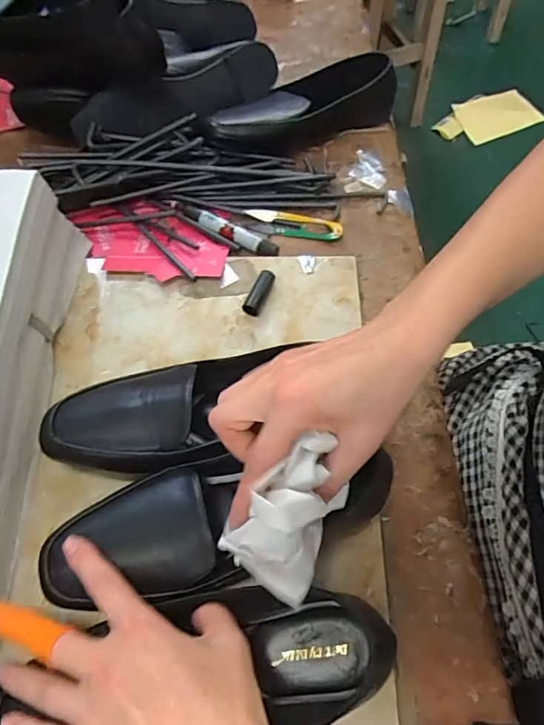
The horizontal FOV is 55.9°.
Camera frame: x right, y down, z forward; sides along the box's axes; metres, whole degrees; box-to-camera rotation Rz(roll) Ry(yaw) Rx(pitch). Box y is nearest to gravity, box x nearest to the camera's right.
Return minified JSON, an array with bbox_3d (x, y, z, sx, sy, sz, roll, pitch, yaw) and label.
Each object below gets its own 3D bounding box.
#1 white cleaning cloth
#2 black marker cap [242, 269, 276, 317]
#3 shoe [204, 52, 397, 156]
[{"bbox_3d":[0.005,0.089,0.290,0.055,0.092,0.042,20,23,10],"label":"white cleaning cloth"},{"bbox_3d":[-0.012,-0.063,0.469,0.015,0.018,0.043,21,64,11],"label":"black marker cap"},{"bbox_3d":[0.031,-0.285,0.573,0.228,0.052,0.087,-24,64,-13],"label":"shoe"}]

